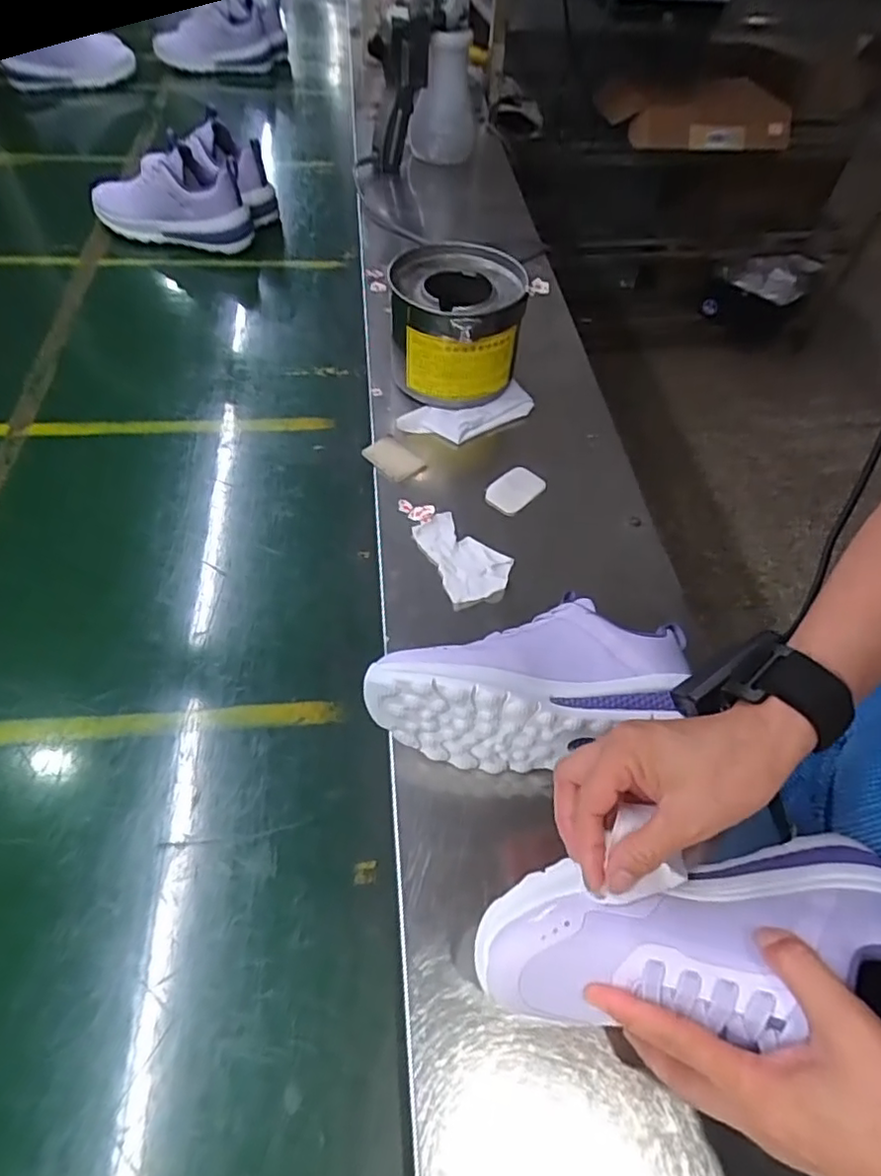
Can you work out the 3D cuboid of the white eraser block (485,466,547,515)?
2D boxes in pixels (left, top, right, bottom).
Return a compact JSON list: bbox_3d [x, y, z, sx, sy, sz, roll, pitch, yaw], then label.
[{"bbox_3d":[0.075,-0.098,0.607,0.039,0.011,0.061,40,61,21],"label":"white eraser block"}]

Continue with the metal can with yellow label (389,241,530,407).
[{"bbox_3d":[0.017,-0.278,0.659,0.130,0.114,0.141,2,57,-3],"label":"metal can with yellow label"}]

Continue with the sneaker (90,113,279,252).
[{"bbox_3d":[-0.366,-0.570,0.869,0.249,0.134,0.111,-3,53,-7],"label":"sneaker"}]

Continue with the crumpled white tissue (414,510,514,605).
[{"bbox_3d":[0.022,-0.031,0.548,0.062,0.004,0.098,-21,59,-18],"label":"crumpled white tissue"}]

